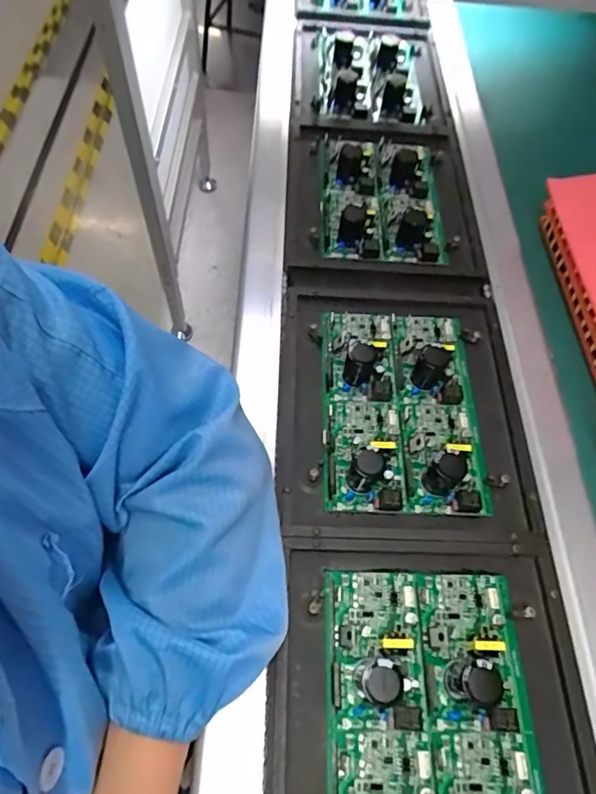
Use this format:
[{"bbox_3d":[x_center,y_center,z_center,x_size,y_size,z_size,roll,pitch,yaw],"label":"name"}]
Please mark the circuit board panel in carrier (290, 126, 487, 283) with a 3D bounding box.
[{"bbox_3d":[0.104,-0.266,0.624,0.228,0.044,0.257,3,61,-2],"label":"circuit board panel in carrier"}]

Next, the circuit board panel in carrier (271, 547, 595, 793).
[{"bbox_3d":[0.094,0.239,0.342,0.229,0.038,0.265,2,61,-2],"label":"circuit board panel in carrier"}]

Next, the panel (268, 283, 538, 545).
[{"bbox_3d":[0.099,-0.006,0.480,0.231,0.039,0.274,3,61,-2],"label":"panel"}]

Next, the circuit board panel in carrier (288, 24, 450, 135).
[{"bbox_3d":[0.104,-0.487,0.740,0.215,0.052,0.237,3,65,-3],"label":"circuit board panel in carrier"}]

